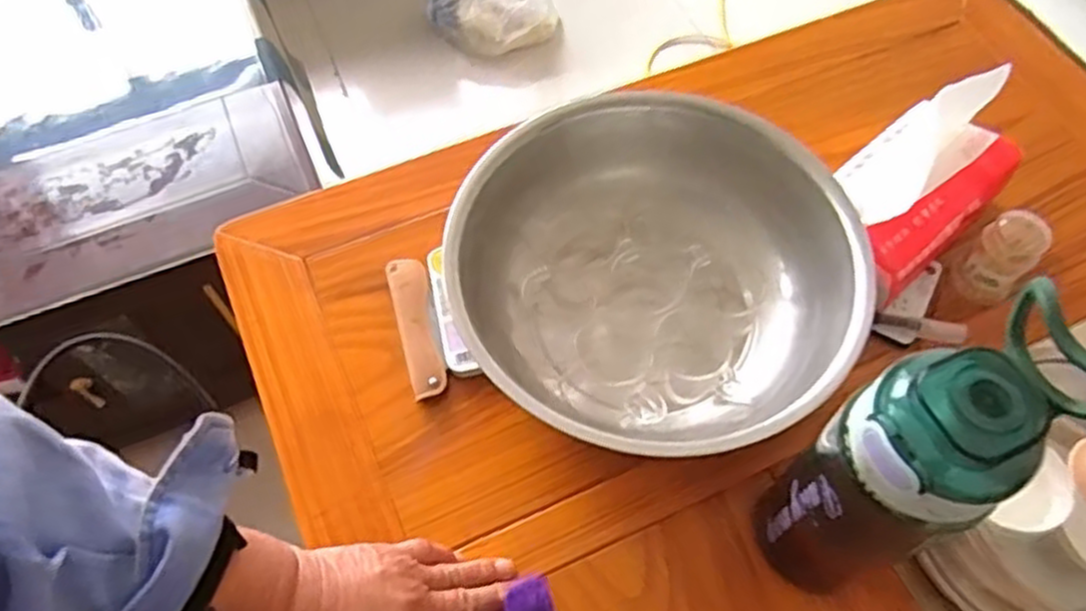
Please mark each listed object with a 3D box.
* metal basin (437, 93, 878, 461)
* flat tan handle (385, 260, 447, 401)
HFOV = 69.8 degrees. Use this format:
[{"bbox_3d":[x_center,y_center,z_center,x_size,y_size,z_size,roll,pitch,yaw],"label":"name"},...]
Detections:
[{"bbox_3d":[0.078,-0.022,0.565,0.277,0.087,0.255,-1,60,1],"label":"metal basin"},{"bbox_3d":[-0.096,0.016,0.586,0.029,0.009,0.113,-13,61,-6],"label":"flat tan handle"}]

